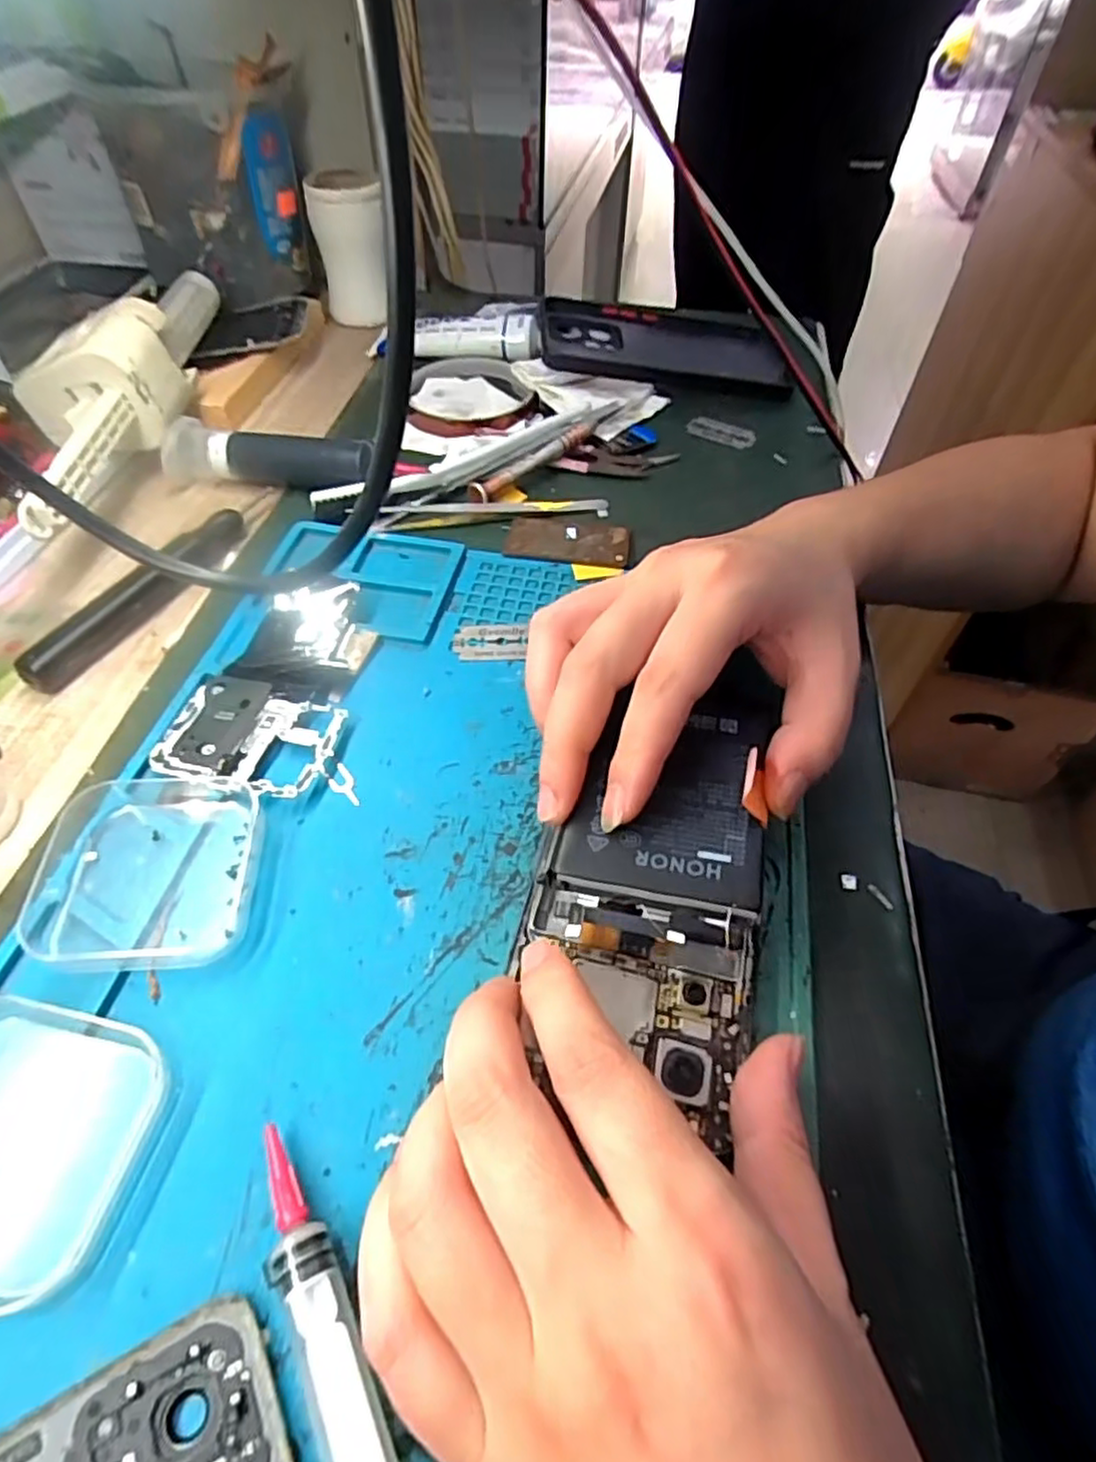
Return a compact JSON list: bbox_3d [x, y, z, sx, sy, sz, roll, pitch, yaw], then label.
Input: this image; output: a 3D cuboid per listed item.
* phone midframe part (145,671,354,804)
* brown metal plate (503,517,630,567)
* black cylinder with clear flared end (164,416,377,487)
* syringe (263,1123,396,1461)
[{"bbox_3d":[-0.108,0.003,0.269,0.078,0.006,0.047,12,52,7],"label":"phone midframe part"},{"bbox_3d":[0.010,-0.095,0.352,0.059,0.005,0.035,7,51,3],"label":"brown metal plate"},{"bbox_3d":[-0.149,-0.147,0.377,0.109,0.023,0.024,9,51,5],"label":"black cylinder with clear flared end"},{"bbox_3d":[-0.047,0.141,0.155,0.019,0.014,0.102,-23,56,-20],"label":"syringe"}]

